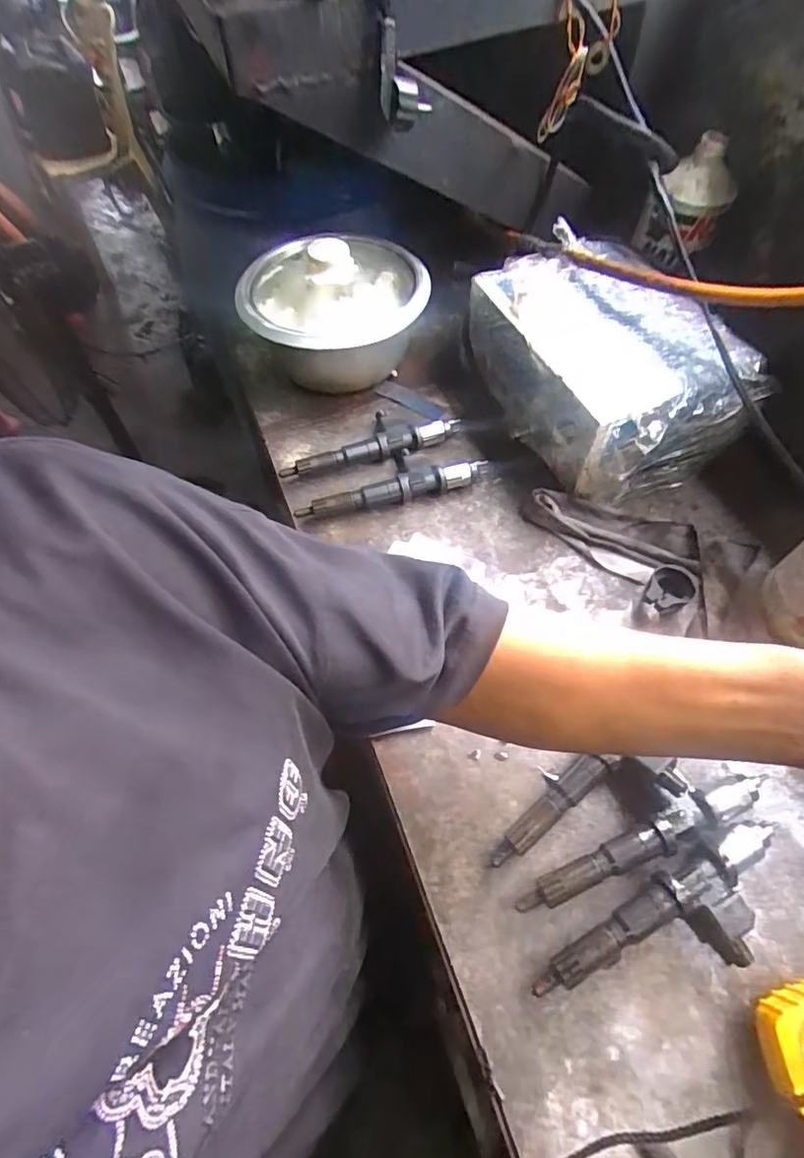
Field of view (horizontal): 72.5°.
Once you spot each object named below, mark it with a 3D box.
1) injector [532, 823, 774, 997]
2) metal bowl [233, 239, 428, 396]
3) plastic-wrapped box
[{"bbox_3d":[0.188,0.245,0.381,0.199,0.027,0.064,-23,61,-9],"label":"injector"},{"bbox_3d":[-0.074,-0.310,0.658,0.213,0.122,0.184,-12,60,-3],"label":"metal bowl"},{"bbox_3d":[0.210,-0.238,0.604,0.198,0.123,0.279,-24,61,-9],"label":"plastic-wrapped box"}]

